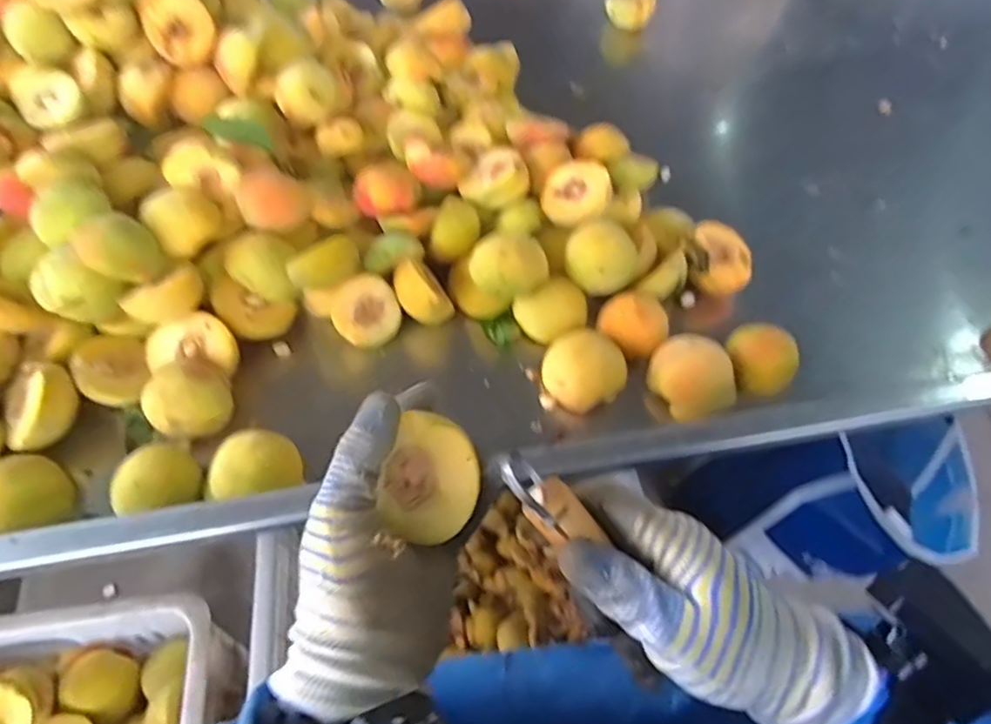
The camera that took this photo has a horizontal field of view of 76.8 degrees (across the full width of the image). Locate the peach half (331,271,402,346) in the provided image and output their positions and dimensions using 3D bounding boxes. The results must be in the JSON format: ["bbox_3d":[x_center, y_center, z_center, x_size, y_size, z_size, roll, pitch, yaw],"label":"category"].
[{"bbox_3d":[-0.111,-0.043,0.527,0.053,0.057,0.029,-22,17,-20],"label":"peach half"}]

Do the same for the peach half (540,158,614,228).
[{"bbox_3d":[0.073,-0.147,0.552,0.058,0.023,0.058,4,77,23],"label":"peach half"}]

